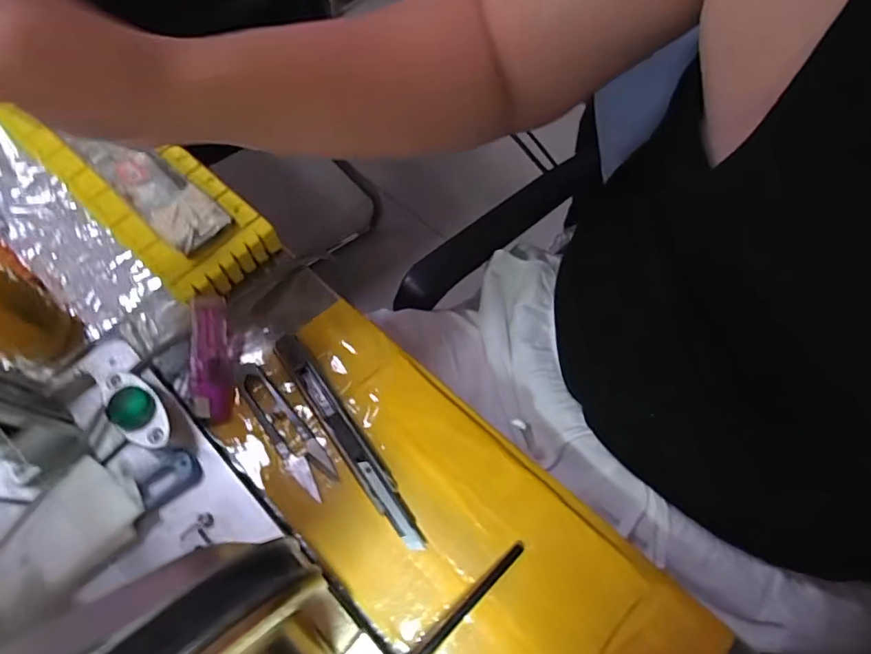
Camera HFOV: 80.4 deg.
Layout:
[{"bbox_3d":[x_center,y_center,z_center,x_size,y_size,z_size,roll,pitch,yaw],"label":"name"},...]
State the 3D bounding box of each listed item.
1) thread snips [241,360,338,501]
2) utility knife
[{"bbox_3d":[-0.096,0.063,0.324,0.023,0.004,0.096,-40,73,-16],"label":"thread snips"},{"bbox_3d":[-0.056,0.066,0.319,0.016,0.009,0.156,-34,71,-14],"label":"utility knife"}]

